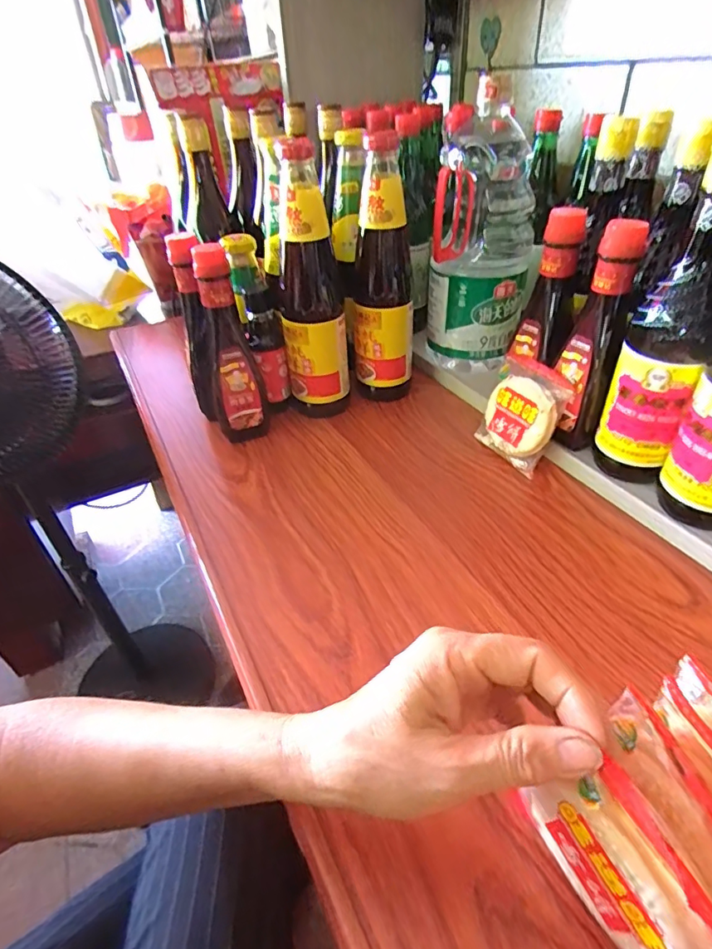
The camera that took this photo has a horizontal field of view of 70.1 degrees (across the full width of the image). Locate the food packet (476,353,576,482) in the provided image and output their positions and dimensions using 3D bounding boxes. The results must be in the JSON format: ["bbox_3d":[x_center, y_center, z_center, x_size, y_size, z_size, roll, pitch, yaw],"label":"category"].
[{"bbox_3d":[0.165,-0.062,0.515,0.015,0.100,0.082,1,29,-34],"label":"food packet"}]

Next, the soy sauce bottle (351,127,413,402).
[{"bbox_3d":[0.026,-0.211,0.568,0.071,0.259,0.063,-3,39,1],"label":"soy sauce bottle"}]

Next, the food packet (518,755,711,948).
[{"bbox_3d":[0.107,0.161,0.203,0.017,0.079,0.091,-18,39,-18],"label":"food packet"}]

